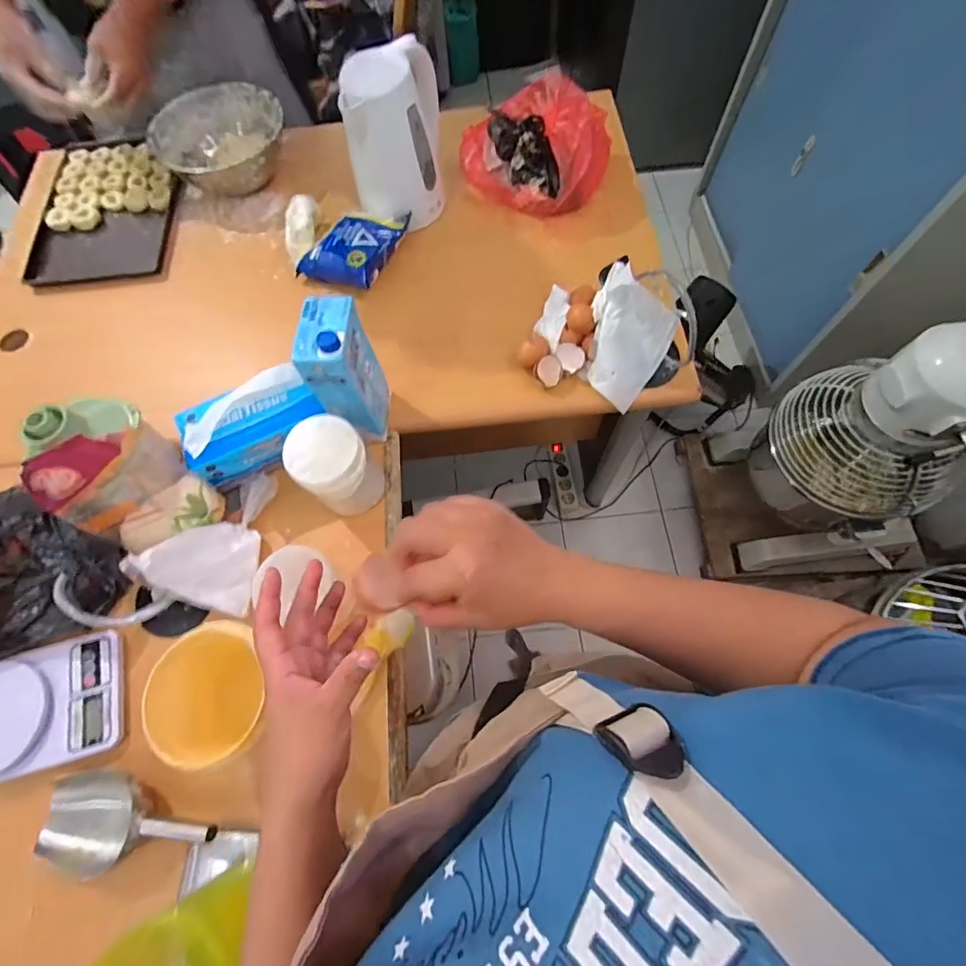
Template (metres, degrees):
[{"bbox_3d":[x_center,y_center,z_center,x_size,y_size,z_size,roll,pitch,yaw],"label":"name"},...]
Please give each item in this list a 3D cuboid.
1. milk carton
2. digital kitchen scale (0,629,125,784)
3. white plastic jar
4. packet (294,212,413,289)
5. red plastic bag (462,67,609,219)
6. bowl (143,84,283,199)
[{"bbox_3d":[-0.176,-0.134,0.611,0.069,0.190,0.107,-6,68,1],"label":"milk carton"},{"bbox_3d":[-0.541,0.274,0.567,0.190,0.033,0.139,-17,68,-4],"label":"digital kitchen scale"},{"bbox_3d":[-0.188,-0.018,0.609,0.088,0.148,0.087,-1,68,2],"label":"white plastic jar"},{"bbox_3d":[-0.221,-0.411,0.801,0.141,0.043,0.166,17,70,9],"label":"packet"},{"bbox_3d":[0.087,-0.588,0.810,0.259,0.145,0.209,8,69,6],"label":"red plastic bag"},{"bbox_3d":[-0.489,-0.649,0.887,0.229,0.082,0.245,-1,68,2],"label":"bowl"}]

